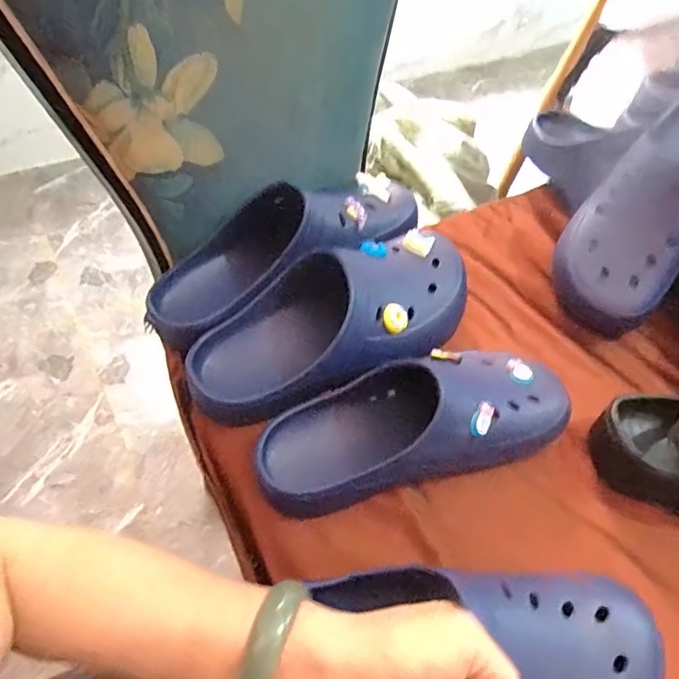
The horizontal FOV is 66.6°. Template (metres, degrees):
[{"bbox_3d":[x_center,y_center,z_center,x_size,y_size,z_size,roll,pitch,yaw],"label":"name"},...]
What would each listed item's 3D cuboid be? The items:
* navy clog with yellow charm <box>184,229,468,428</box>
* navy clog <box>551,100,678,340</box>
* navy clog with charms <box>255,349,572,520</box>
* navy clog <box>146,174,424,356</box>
[{"bbox_3d":[0.003,-0.020,0.466,0.285,0.085,0.117,-21,59,-17],"label":"navy clog with yellow charm"},{"bbox_3d":[0.325,-0.151,0.523,0.116,0.085,0.298,32,86,18],"label":"navy clog"},{"bbox_3d":[0.060,0.057,0.416,0.256,0.082,0.102,-12,57,-12],"label":"navy clog with charms"},{"bbox_3d":[-0.048,-0.097,0.515,0.297,0.087,0.115,-26,61,-20],"label":"navy clog"}]

